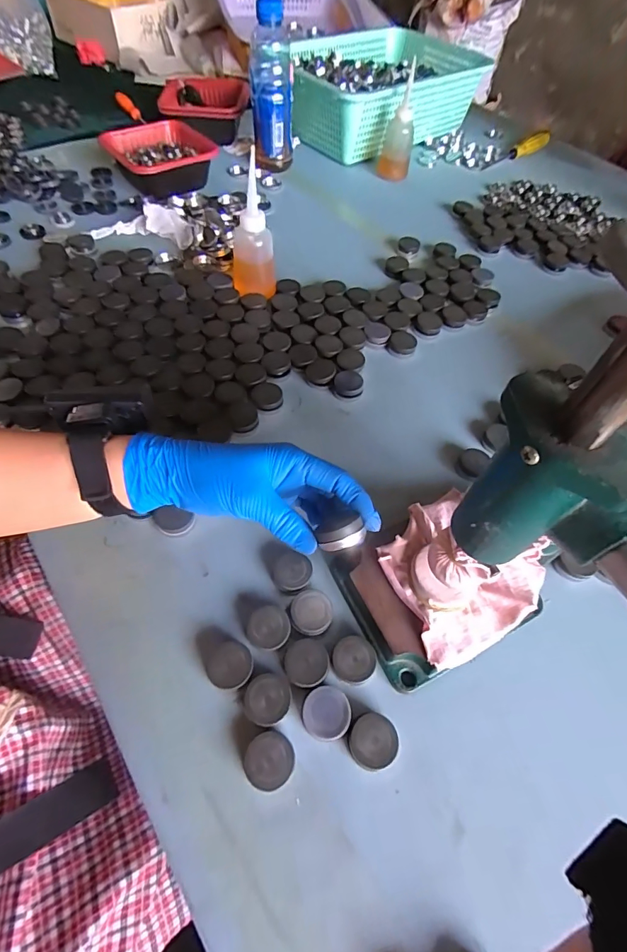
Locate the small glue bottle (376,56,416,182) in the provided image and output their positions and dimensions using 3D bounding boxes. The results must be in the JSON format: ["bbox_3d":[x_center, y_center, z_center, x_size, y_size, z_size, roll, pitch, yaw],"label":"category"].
[{"bbox_3d":[0.150,-0.604,0.728,0.053,0.149,0.052,10,57,2],"label":"small glue bottle"}]

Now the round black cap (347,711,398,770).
[{"bbox_3d":[0.041,0.183,0.291,0.033,0.016,0.032,2,57,-3],"label":"round black cap"}]

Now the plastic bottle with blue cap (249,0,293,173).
[{"bbox_3d":[-0.067,-0.609,0.680,0.064,0.208,0.060,-3,57,-6],"label":"plastic bottle with blue cap"}]

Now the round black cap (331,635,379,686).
[{"bbox_3d":[0.030,0.140,0.321,0.032,0.013,0.031,2,57,-3],"label":"round black cap"}]

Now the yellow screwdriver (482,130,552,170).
[{"bbox_3d":[0.413,-0.653,0.845,0.207,0.026,0.030,-36,66,-23],"label":"yellow screwdriver"}]

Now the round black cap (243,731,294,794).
[{"bbox_3d":[-0.029,0.190,0.283,0.032,0.014,0.032,2,57,-3],"label":"round black cap"}]

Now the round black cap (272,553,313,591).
[{"bbox_3d":[-0.018,0.080,0.352,0.032,0.012,0.030,2,57,-3],"label":"round black cap"}]

